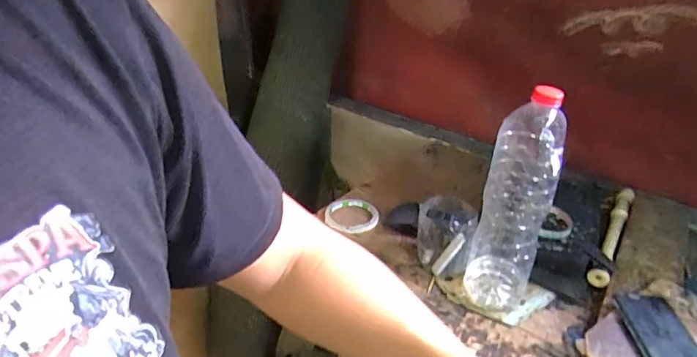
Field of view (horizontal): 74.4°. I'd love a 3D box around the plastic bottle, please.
[{"bbox_3d":[0.219,0.037,0.612,0.085,0.309,0.084,13,35,20],"label":"plastic bottle"}]

